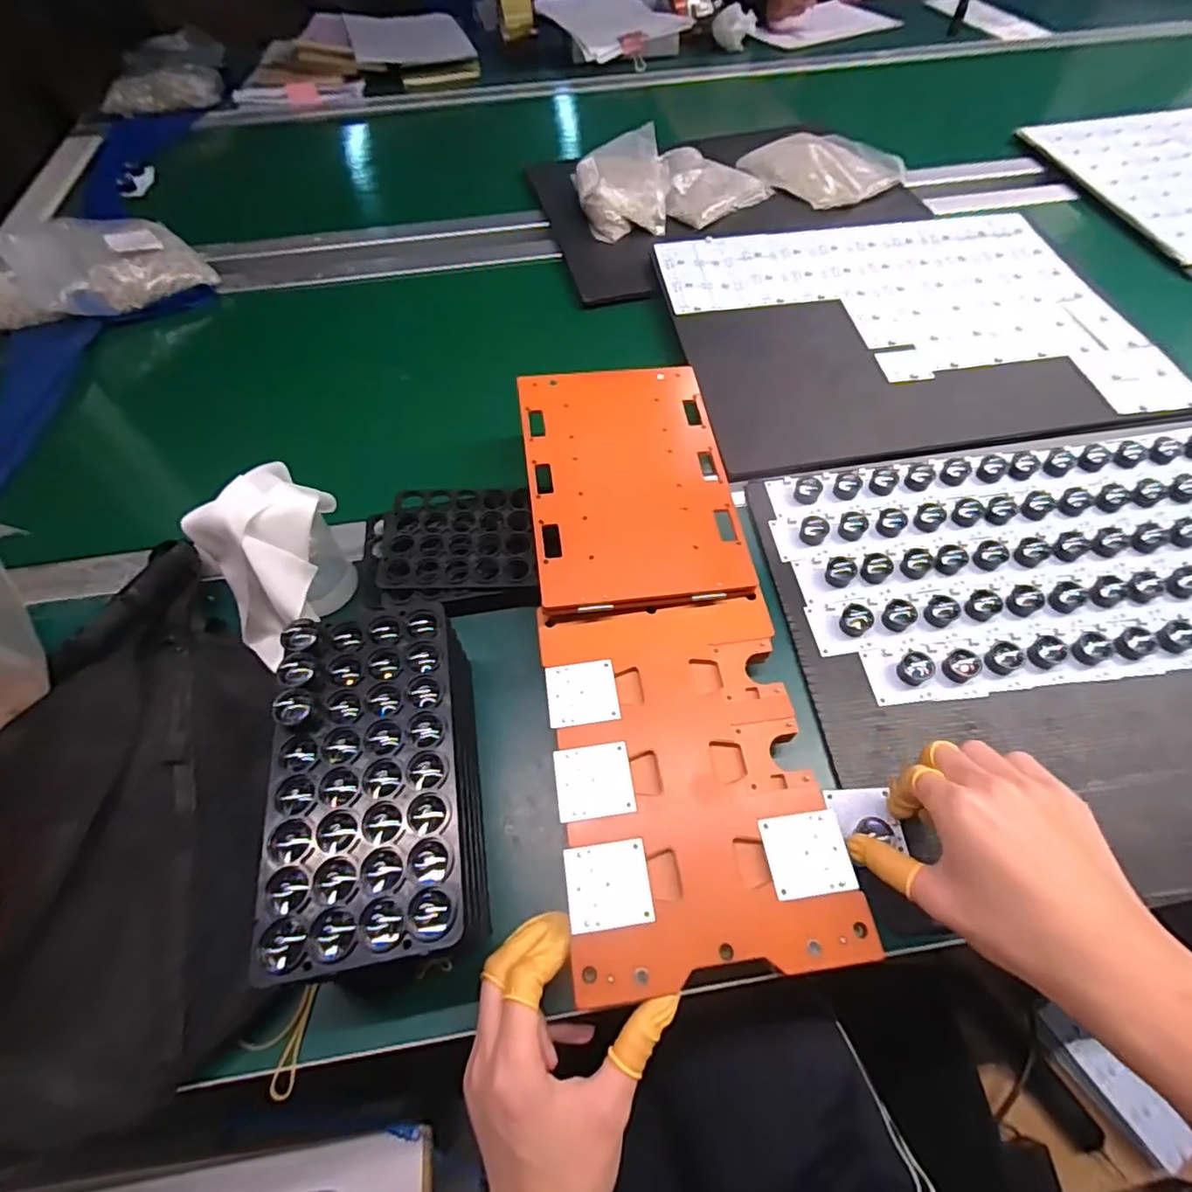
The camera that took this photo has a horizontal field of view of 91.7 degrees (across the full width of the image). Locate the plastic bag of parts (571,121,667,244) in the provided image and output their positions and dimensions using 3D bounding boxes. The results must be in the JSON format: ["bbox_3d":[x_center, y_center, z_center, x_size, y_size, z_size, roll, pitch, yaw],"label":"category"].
[{"bbox_3d":[0.032,-0.552,0.769,0.122,0.050,0.180,2,59,3],"label":"plastic bag of parts"}]

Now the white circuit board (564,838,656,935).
[{"bbox_3d":[0.008,0.168,0.337,0.047,0.004,0.044,-7,59,-3],"label":"white circuit board"}]

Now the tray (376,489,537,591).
[{"bbox_3d":[-0.114,-0.048,0.478,0.122,0.010,0.098,-5,59,-1],"label":"tray"}]

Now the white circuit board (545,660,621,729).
[{"bbox_3d":[-0.009,0.067,0.403,0.047,0.004,0.044,-8,59,-3],"label":"white circuit board"}]

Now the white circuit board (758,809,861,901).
[{"bbox_3d":[0.125,0.152,0.342,0.047,0.004,0.044,-6,59,-2],"label":"white circuit board"}]

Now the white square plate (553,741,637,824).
[{"bbox_3d":[-0.001,0.117,0.368,0.048,0.004,0.044,-8,59,-3],"label":"white square plate"}]

